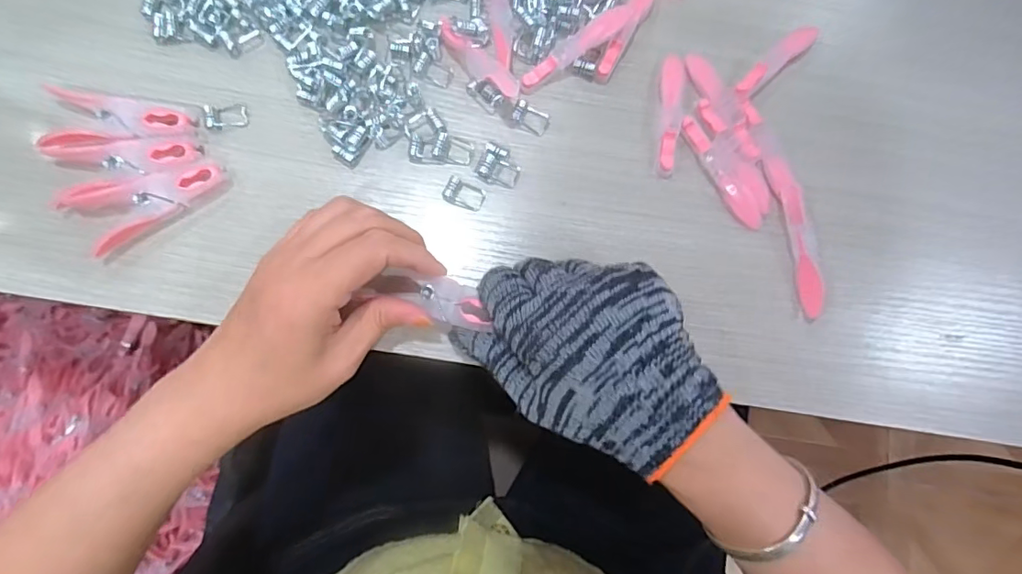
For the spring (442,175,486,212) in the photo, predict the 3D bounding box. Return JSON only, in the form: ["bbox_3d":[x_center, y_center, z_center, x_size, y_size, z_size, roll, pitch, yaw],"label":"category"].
[{"bbox_3d":[-0.027,-0.055,0.307,0.024,0.004,0.016,21,79,0],"label":"spring"}]

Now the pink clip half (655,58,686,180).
[{"bbox_3d":[0.097,-0.106,0.320,0.015,0.008,0.077,9,80,-2],"label":"pink clip half"}]

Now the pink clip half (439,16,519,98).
[{"bbox_3d":[-0.018,-0.136,0.312,0.017,0.013,0.075,-39,66,-7],"label":"pink clip half"}]

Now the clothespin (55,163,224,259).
[{"bbox_3d":[-0.203,-0.051,0.290,0.079,0.012,0.037,-29,83,-8],"label":"clothespin"}]

